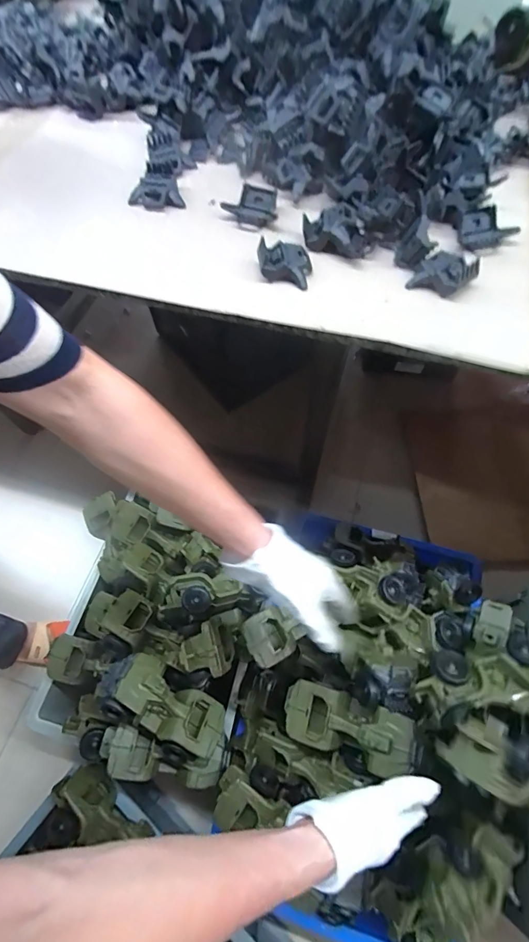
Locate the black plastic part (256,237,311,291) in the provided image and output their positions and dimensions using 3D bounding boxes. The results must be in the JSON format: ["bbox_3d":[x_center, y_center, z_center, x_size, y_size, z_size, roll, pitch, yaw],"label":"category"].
[{"bbox_3d":[0.020,-0.219,0.424,0.056,0.024,0.044,11,64,7],"label":"black plastic part"}]

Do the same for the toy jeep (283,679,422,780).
[{"bbox_3d":[0.115,0.362,0.568,0.175,0.073,0.085,20,65,11],"label":"toy jeep"}]

